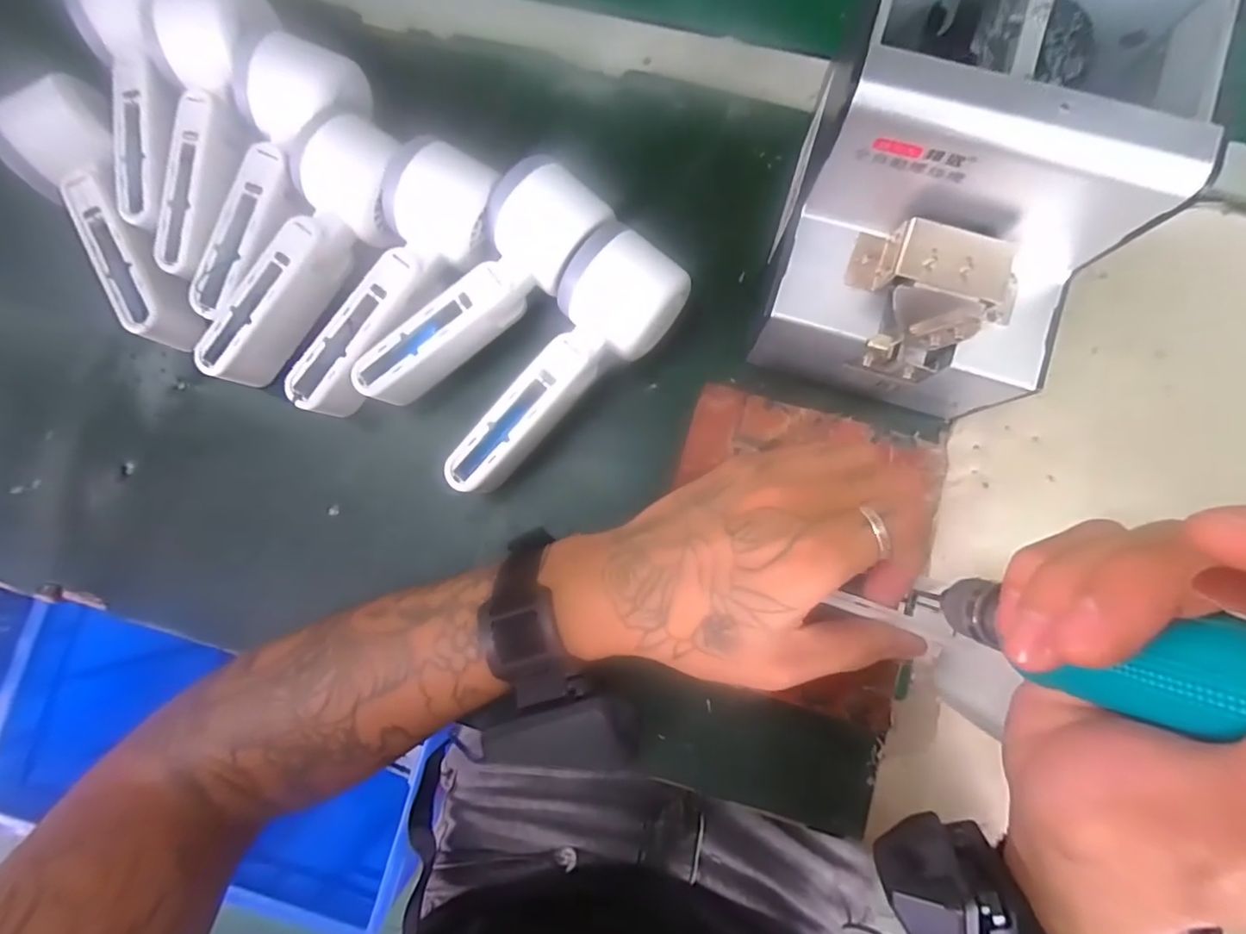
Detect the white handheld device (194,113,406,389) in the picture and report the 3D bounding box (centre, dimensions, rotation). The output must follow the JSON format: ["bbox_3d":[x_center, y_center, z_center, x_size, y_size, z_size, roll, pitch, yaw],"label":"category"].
[{"bbox_3d":[-0.179,-0.118,0.319,0.055,0.044,0.157,36,98,7],"label":"white handheld device"}]

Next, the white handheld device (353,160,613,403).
[{"bbox_3d":[-0.079,-0.097,0.314,0.162,0.045,0.058,-43,82,9],"label":"white handheld device"}]

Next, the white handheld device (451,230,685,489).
[{"bbox_3d":[-0.031,-0.051,0.312,0.055,0.052,0.161,38,86,7],"label":"white handheld device"}]

